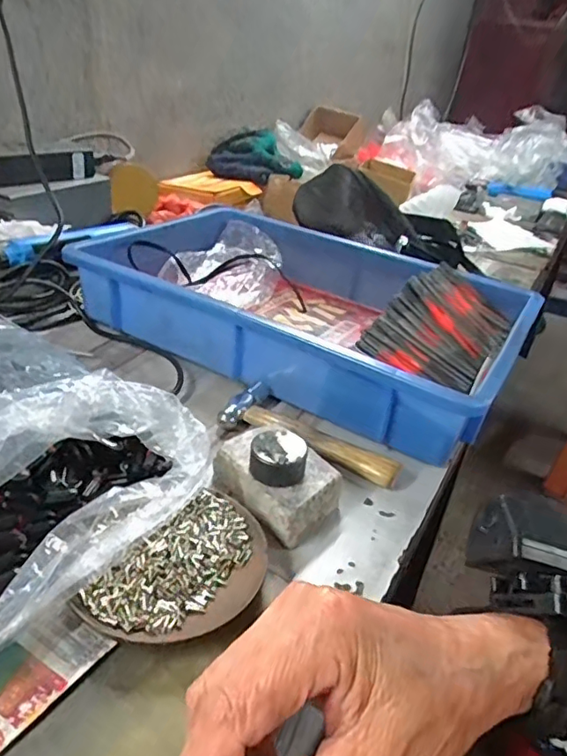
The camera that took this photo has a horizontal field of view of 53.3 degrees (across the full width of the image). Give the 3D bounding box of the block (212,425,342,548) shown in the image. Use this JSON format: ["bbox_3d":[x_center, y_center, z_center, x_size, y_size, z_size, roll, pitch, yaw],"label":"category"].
[{"bbox_3d":[-0.005,0.072,0.401,0.057,0.035,0.083,-21,41,-40],"label":"block"}]

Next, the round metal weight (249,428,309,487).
[{"bbox_3d":[-0.003,0.055,0.385,0.038,0.024,0.034,8,30,1],"label":"round metal weight"}]

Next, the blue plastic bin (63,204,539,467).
[{"bbox_3d":[0.031,-0.083,0.605,0.417,0.075,0.288,22,33,23],"label":"blue plastic bin"}]

